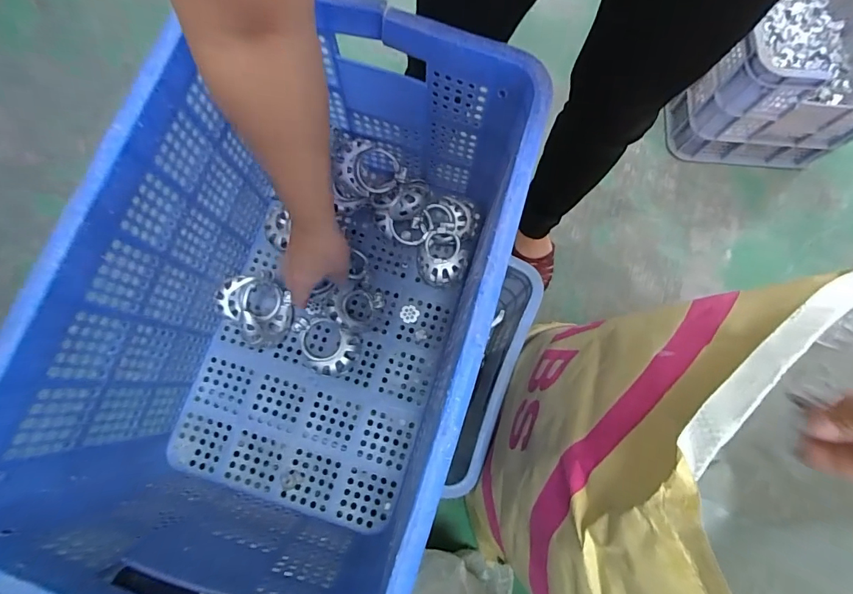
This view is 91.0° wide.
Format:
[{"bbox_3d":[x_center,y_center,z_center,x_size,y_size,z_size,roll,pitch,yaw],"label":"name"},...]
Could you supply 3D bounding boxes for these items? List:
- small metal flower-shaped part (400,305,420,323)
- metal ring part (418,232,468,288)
[{"bbox_3d":[-0.025,0.025,0.608,0.026,0.004,0.025,0,77,-1],"label":"small metal flower-shaped part"},{"bbox_3d":[0.022,-0.053,0.601,0.068,0.033,0.073,2,77,0],"label":"metal ring part"}]

